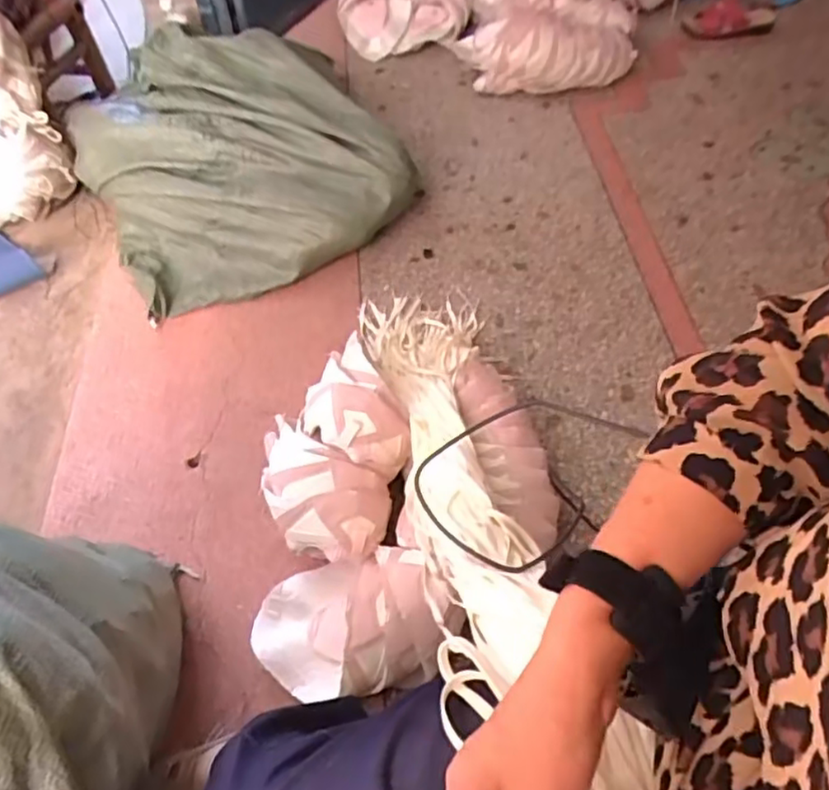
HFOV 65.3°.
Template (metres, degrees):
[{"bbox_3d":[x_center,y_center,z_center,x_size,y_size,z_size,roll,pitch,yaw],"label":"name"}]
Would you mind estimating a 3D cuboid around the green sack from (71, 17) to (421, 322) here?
[{"bbox_3d":[-0.346,-0.453,1.263,0.560,0.251,0.529,-21,56,-11],"label":"green sack"}]

